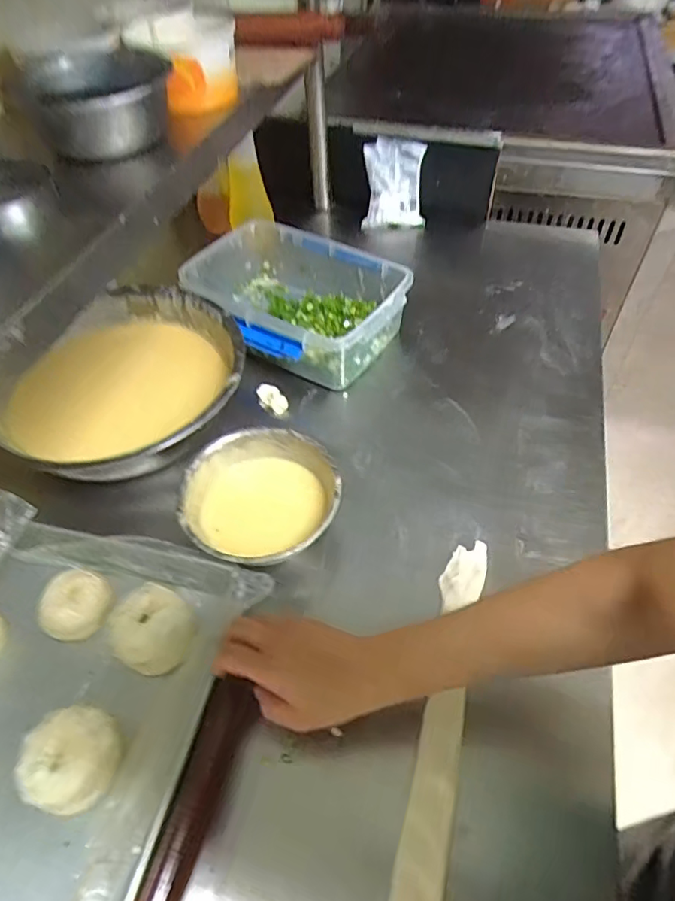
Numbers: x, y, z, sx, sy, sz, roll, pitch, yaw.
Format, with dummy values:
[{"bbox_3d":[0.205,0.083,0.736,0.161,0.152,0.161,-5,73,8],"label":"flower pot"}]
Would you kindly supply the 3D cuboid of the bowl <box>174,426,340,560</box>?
[{"bbox_3d":[-0.082,0.060,0.597,0.161,0.072,0.158,-1,50,1],"label":"bowl"}]

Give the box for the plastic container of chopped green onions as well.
[{"bbox_3d":[-0.065,-0.218,0.812,0.307,0.094,0.219,28,57,22],"label":"plastic container of chopped green onions"}]

